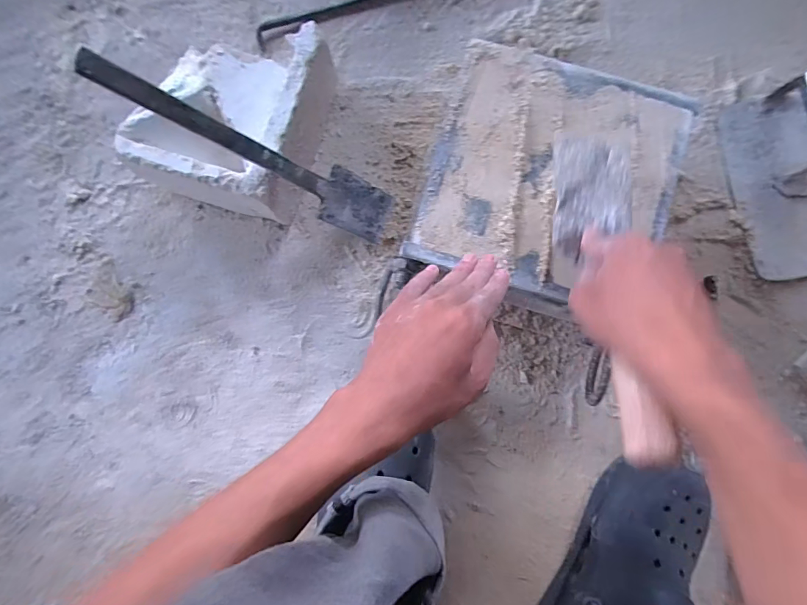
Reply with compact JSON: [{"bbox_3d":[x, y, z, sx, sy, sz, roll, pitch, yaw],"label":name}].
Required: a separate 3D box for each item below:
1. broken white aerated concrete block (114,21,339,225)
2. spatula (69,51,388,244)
[{"bbox_3d":[-0.192,-0.211,0.508,0.172,0.112,0.192,17,89,1],"label":"broken white aerated concrete block"},{"bbox_3d":[-0.134,-0.142,0.440,0.312,0.013,0.061,21,88,-41],"label":"spatula"}]

